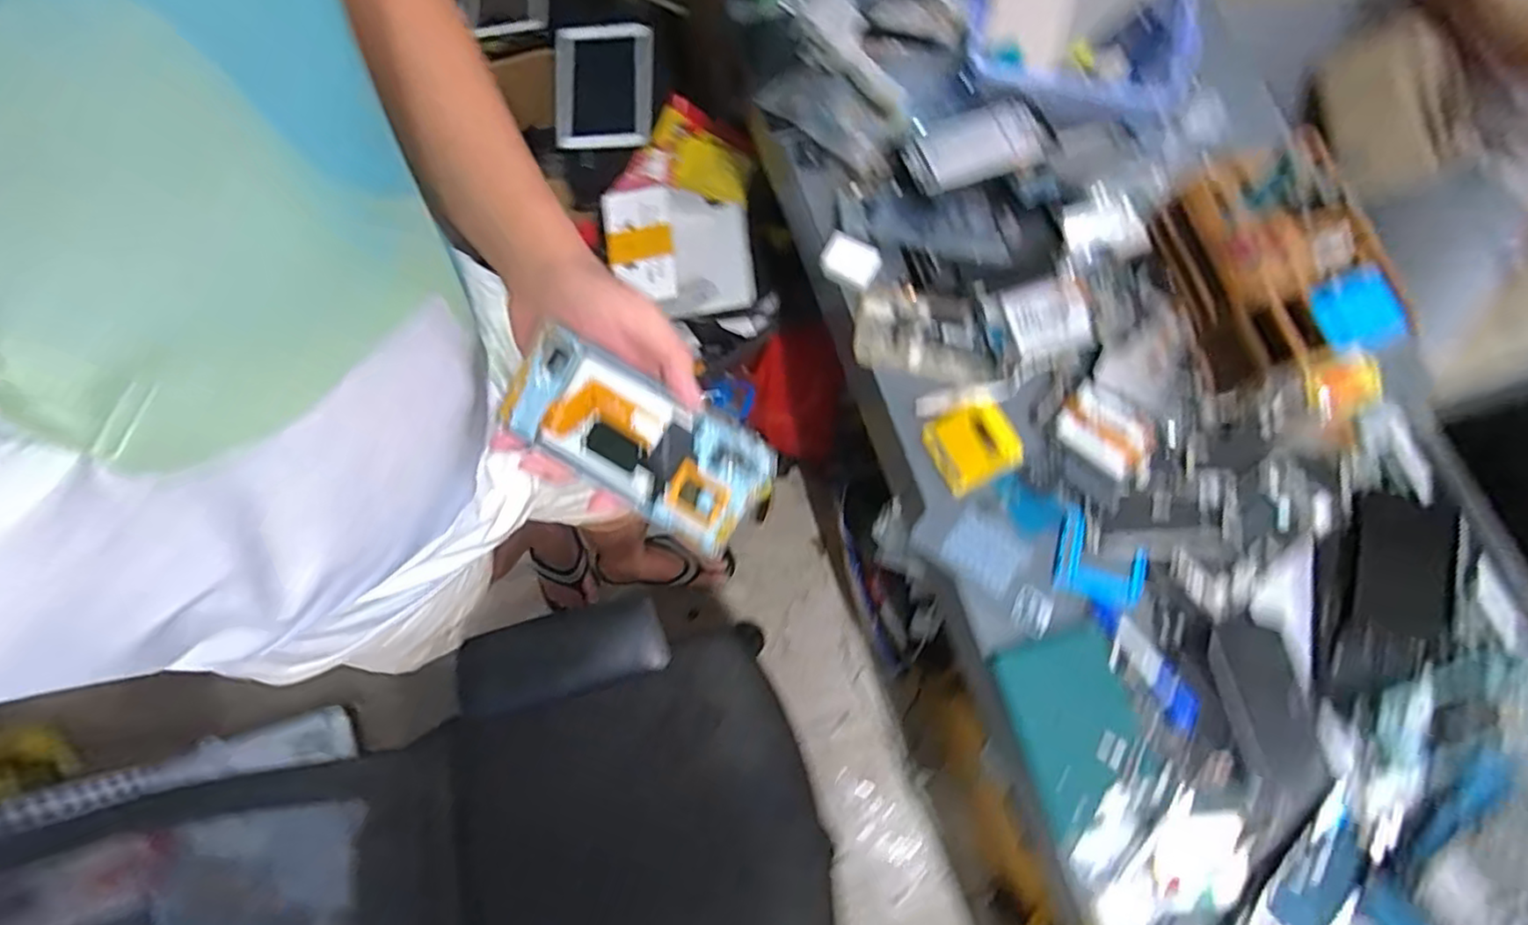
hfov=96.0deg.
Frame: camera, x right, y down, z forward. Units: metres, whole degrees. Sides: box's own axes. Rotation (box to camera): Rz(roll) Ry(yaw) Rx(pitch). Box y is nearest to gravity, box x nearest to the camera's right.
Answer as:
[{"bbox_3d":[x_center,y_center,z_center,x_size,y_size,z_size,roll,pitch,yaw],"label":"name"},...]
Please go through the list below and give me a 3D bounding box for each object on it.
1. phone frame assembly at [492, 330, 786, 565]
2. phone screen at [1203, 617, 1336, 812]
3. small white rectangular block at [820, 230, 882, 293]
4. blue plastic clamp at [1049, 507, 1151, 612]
[{"bbox_3d":[-0.075,-0.012,0.414,0.156,0.008,0.076,32,102,-6],"label":"phone frame assembly"},{"bbox_3d":[0.463,0.227,0.631,0.069,0.008,0.163,-13,77,-2],"label":"phone screen"},{"bbox_3d":[0.090,-0.209,0.716,0.059,0.020,0.045,32,79,8],"label":"small white rectangular block"},{"bbox_3d":[0.327,0.092,0.663,0.080,0.017,0.084,15,77,4],"label":"blue plastic clamp"}]

